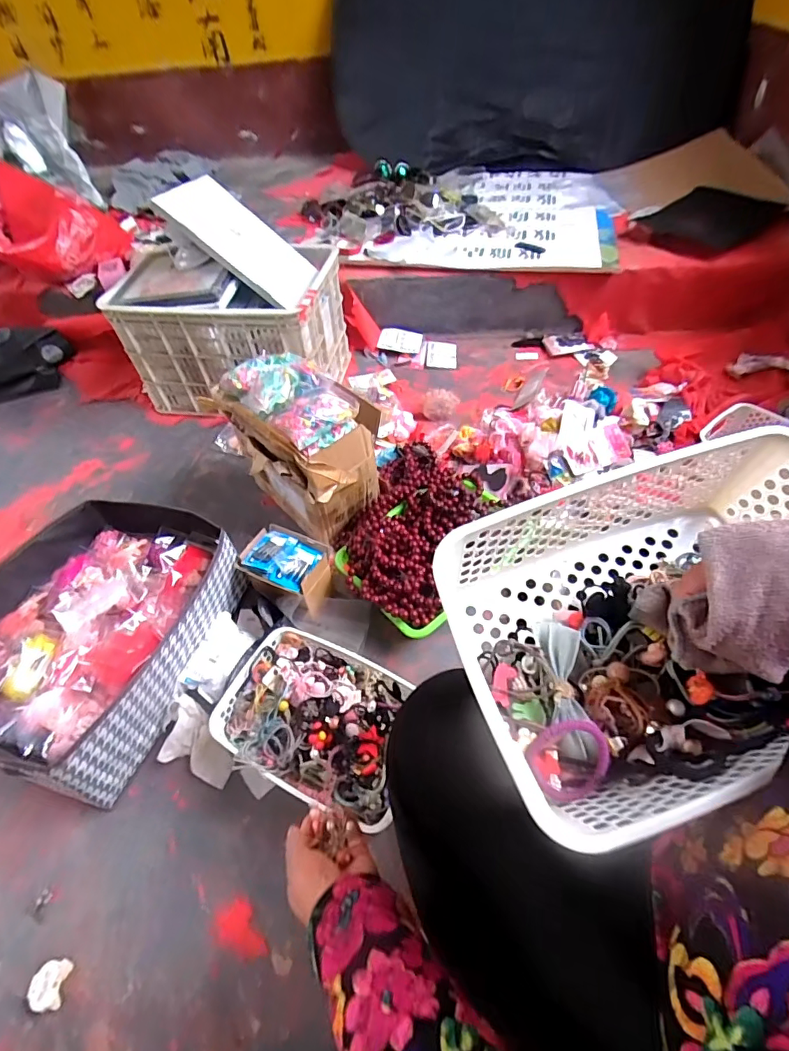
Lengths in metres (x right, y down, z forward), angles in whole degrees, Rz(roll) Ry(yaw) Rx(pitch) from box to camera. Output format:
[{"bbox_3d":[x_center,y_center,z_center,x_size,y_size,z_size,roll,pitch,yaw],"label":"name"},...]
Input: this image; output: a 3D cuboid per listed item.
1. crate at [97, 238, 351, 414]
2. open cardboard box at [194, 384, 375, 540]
[{"bbox_3d":[-0.407,-0.509,1.274,0.497,0.296,0.323,4,50,7],"label":"crate"},{"bbox_3d":[-0.158,-0.127,0.942,0.221,0.256,0.200,28,57,24],"label":"open cardboard box"}]

